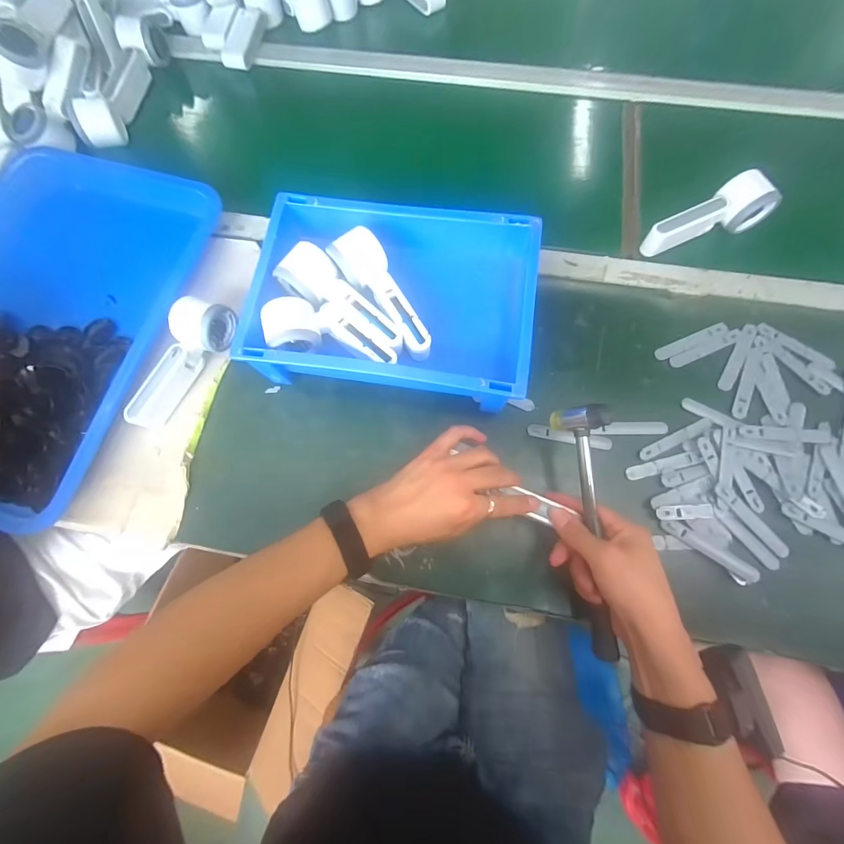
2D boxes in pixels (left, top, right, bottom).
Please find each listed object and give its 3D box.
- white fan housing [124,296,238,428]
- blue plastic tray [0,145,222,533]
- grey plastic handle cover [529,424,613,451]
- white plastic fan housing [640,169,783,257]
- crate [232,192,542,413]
[{"bbox_3d":[-0.293,-0.073,0.462,0.059,0.057,0.169,32,76,11],"label":"white fan housing"},{"bbox_3d":[-0.479,-0.132,0.487,0.313,0.048,0.476,13,74,6],"label":"blue plastic tray"},{"bbox_3d":[0.174,0.017,0.449,0.096,0.010,0.018,9,73,5],"label":"grey plastic handle cover"},{"bbox_3d":[0.370,-0.256,0.489,0.156,0.049,0.060,-30,74,-7],"label":"white plastic fan housing"},{"bbox_3d":[-0.030,-0.134,0.441,0.295,0.088,0.204,9,73,5],"label":"crate"}]

